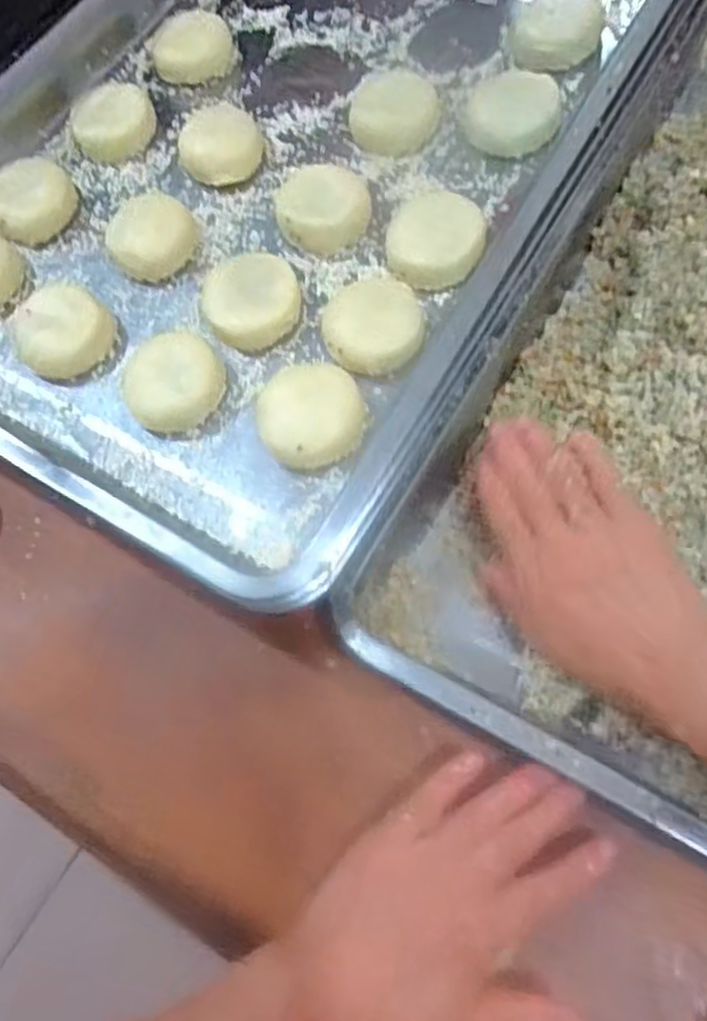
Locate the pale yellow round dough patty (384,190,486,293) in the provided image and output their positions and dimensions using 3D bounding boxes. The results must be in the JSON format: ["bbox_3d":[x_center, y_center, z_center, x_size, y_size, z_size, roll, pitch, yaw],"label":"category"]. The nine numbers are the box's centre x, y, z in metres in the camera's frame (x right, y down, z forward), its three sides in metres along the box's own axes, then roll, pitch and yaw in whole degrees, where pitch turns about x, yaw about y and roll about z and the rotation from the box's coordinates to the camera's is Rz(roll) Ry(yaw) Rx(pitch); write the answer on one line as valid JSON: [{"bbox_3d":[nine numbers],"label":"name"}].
[{"bbox_3d":[0.051,-0.167,0.433,0.058,0.015,0.066,9,69,11],"label":"pale yellow round dough patty"}]

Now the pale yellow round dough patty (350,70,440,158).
[{"bbox_3d":[0.028,-0.270,0.475,0.057,0.021,0.063,7,69,10],"label":"pale yellow round dough patty"}]

